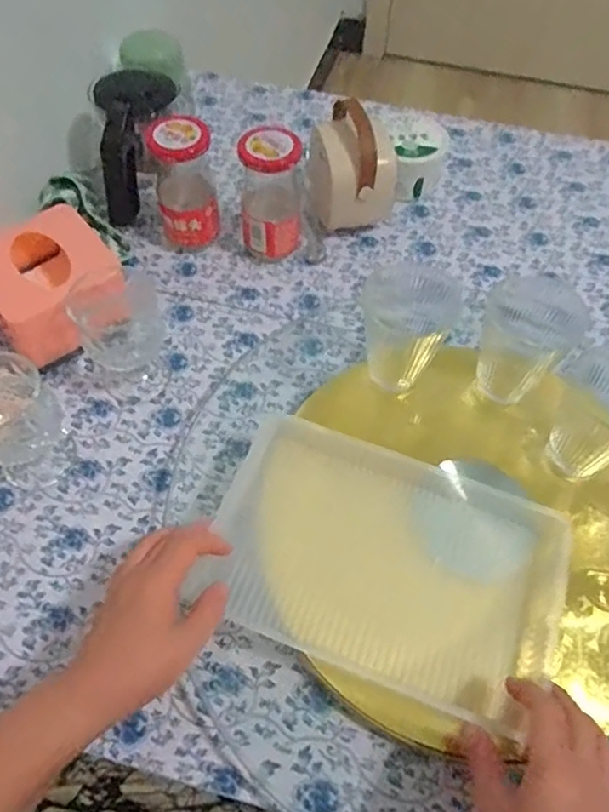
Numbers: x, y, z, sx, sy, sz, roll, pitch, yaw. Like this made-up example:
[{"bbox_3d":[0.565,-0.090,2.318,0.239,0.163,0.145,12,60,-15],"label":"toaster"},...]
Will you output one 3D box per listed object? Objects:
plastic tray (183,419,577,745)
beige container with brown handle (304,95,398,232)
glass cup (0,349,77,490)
[{"bbox_3d":[0.058,0.108,0.439,0.237,0.027,0.158,21,59,9],"label":"plastic tray"},{"bbox_3d":[0.049,-0.242,0.634,0.084,0.117,0.101,-7,59,-7],"label":"beige container with brown handle"},{"bbox_3d":[-0.229,0.009,0.478,0.069,0.094,0.078,-37,67,-24],"label":"glass cup"}]

